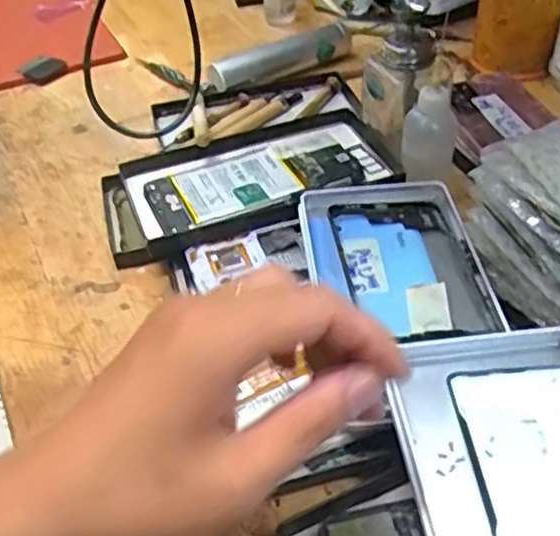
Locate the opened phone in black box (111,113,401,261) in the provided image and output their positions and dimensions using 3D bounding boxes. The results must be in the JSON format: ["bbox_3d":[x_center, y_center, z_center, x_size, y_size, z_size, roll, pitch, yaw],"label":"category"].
[{"bbox_3d":[-0.012,-0.071,0.530,0.194,0.015,0.111,-17,44,-12],"label":"opened phone in black box"}]

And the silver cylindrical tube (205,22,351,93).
[{"bbox_3d":[0.003,-0.196,0.667,0.150,0.030,0.028,-28,47,-22],"label":"silver cylindrical tube"}]

